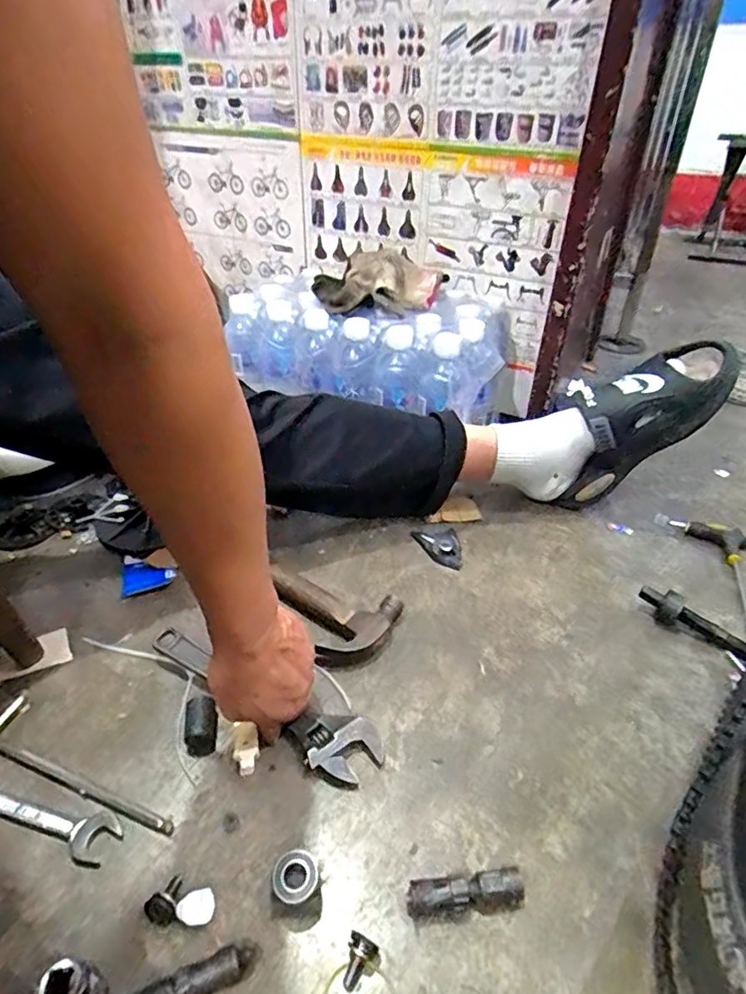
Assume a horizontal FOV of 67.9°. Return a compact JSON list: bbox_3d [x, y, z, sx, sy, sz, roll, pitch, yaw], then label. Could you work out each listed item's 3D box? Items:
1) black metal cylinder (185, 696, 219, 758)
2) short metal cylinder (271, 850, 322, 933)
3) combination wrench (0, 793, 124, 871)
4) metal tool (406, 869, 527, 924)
[{"bbox_3d":[-0.150,0.200,0.485,0.026,0.021,0.047,-7,38,-11],"label":"black metal cylinder"},{"bbox_3d":[-0.052,0.271,0.381,0.030,0.033,0.037,-16,40,-21],"label":"short metal cylinder"},{"bbox_3d":[-0.296,0.238,0.435,0.210,0.011,0.035,11,38,13],"label":"combination wrench"},{"bbox_3d":[0.066,0.277,0.386,0.080,0.027,0.023,-5,38,-8],"label":"metal tool"}]

